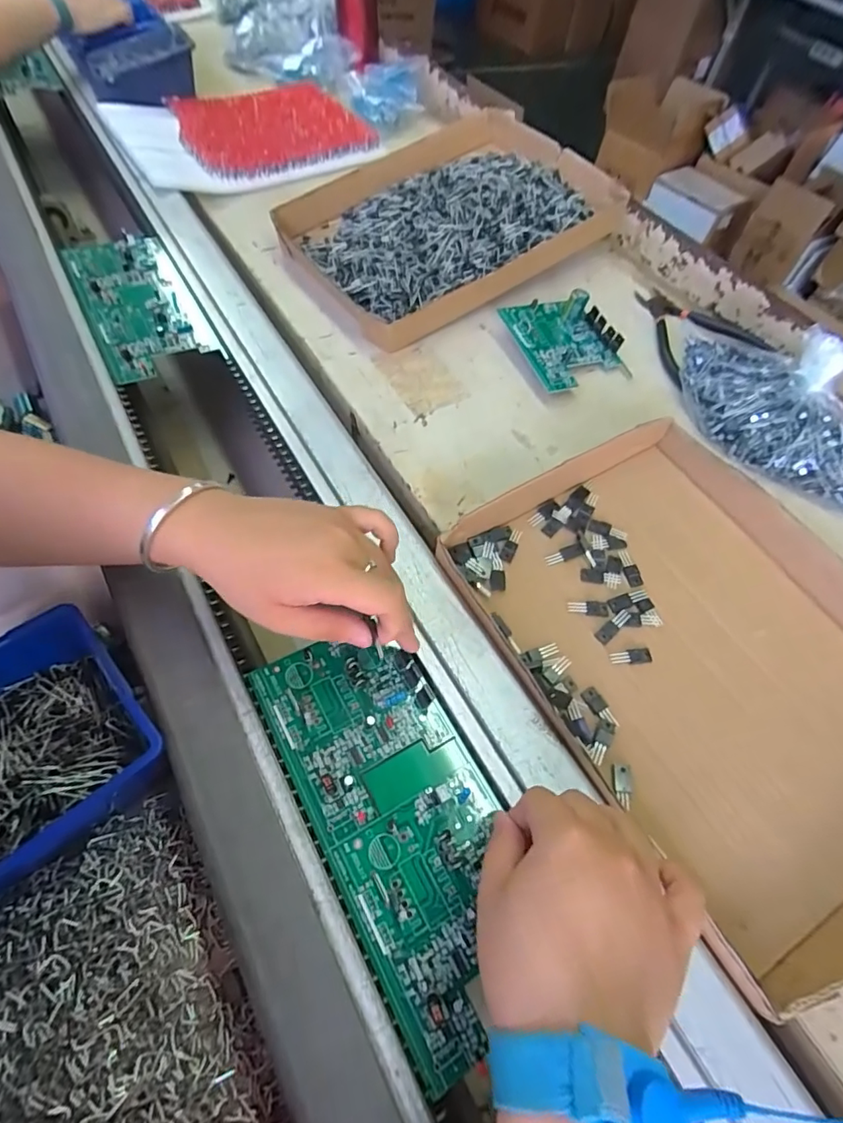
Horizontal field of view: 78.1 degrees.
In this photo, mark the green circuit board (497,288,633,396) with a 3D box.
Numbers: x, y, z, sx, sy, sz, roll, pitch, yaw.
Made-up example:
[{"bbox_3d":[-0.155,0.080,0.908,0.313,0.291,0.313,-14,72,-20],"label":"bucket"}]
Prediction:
[{"bbox_3d":[0.137,-0.209,0.491,0.097,0.030,0.106,-16,61,-13],"label":"green circuit board"}]

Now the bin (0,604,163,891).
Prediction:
[{"bbox_3d":[-0.222,0.112,0.289,0.129,0.049,0.124,-39,71,-19],"label":"bin"}]

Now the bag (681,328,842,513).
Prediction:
[{"bbox_3d":[0.293,-0.124,0.427,0.180,0.068,0.085,37,68,15],"label":"bag"}]

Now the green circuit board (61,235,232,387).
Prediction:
[{"bbox_3d":[-0.271,-0.250,0.496,0.095,0.008,0.215,-23,63,-23],"label":"green circuit board"}]

